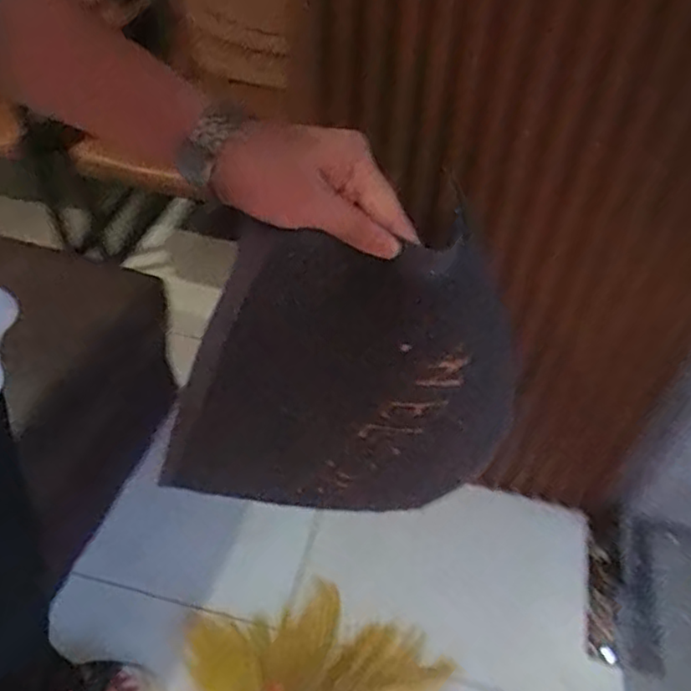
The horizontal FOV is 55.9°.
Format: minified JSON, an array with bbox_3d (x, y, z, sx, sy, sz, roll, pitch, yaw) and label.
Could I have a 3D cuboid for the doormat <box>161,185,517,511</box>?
[{"bbox_3d":[-0.001,0.075,0.641,0.287,0.572,0.057,12,62,-11],"label":"doormat"}]

